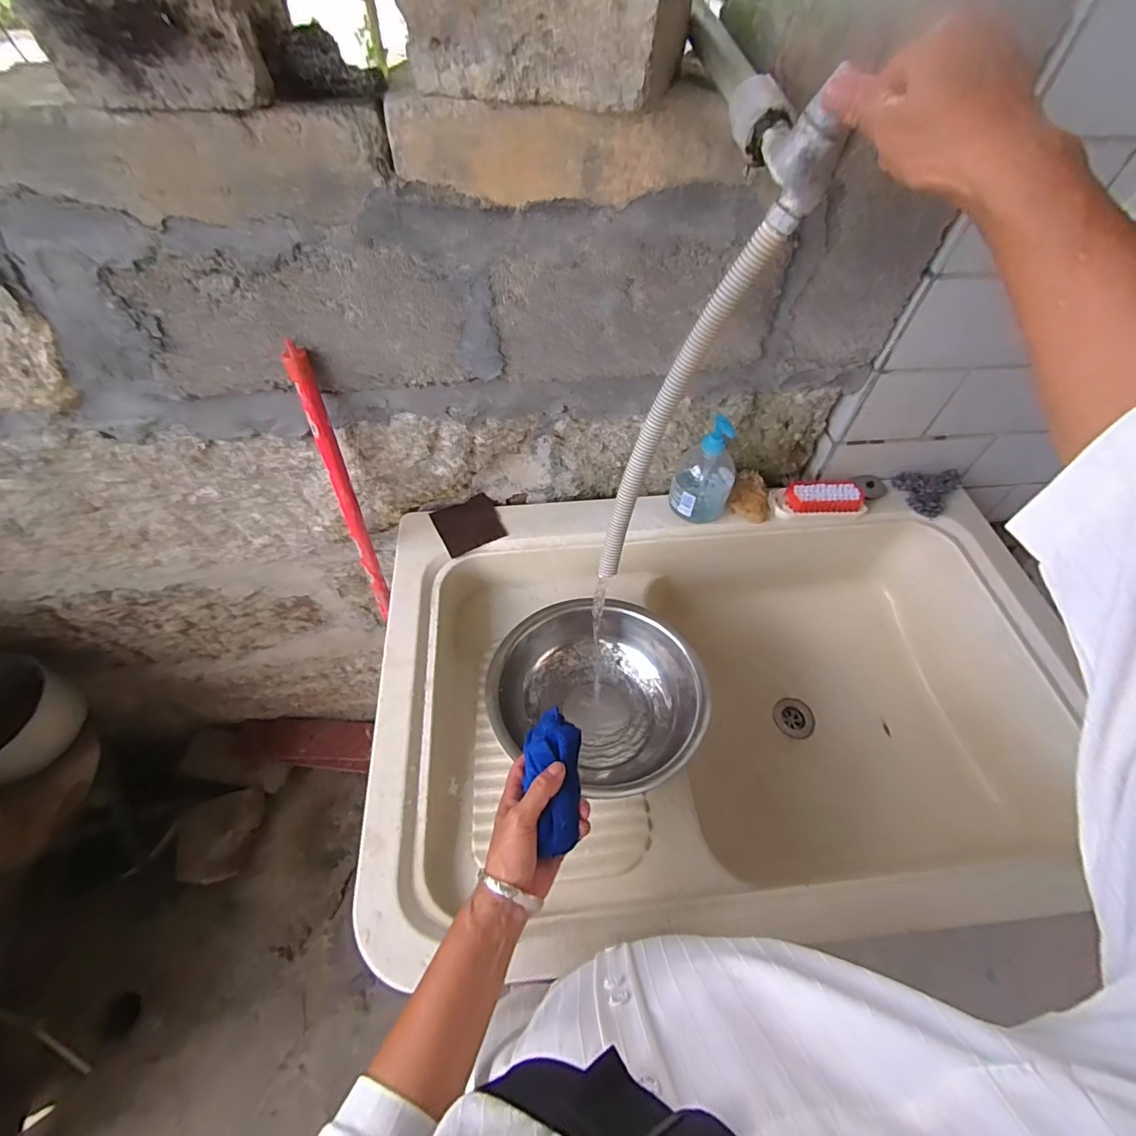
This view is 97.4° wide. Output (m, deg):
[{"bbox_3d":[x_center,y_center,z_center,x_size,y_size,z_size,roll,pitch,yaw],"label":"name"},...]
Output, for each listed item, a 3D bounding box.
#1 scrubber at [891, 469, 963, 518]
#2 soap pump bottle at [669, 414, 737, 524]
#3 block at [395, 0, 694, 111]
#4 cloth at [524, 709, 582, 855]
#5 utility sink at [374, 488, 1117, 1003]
[{"bbox_3d":[0.563,-0.130,0.789,0.082,0.034,0.090,38,59,22],"label":"scrubber"},{"bbox_3d":[0.202,-0.147,0.717,0.088,0.149,0.081,21,54,12],"label":"soap pump bottle"},{"bbox_3d":[-0.014,-0.427,0.382,0.194,0.088,0.119,17,54,9],"label":"block"},{"bbox_3d":[-0.009,0.187,0.455,0.052,0.040,0.125,-3,48,-6],"label":"cloth"},{"bbox_3d":[0.186,0.192,0.708,0.823,0.244,0.533,-2,53,-5],"label":"utility sink"}]

